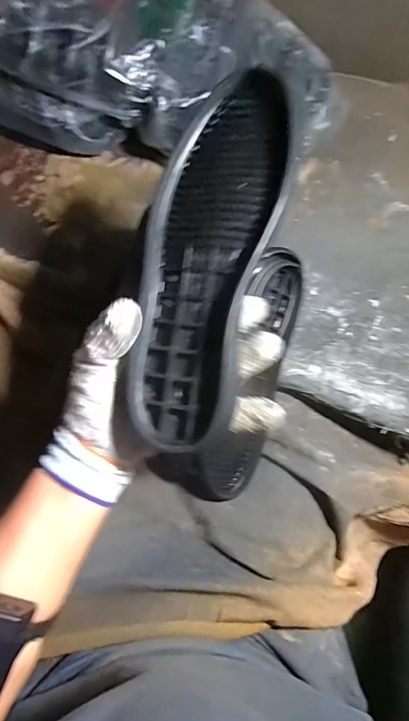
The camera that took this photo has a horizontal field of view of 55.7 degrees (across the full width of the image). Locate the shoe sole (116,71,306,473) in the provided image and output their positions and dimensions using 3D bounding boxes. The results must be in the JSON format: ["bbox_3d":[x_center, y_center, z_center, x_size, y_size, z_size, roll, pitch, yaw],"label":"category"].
[{"bbox_3d":[-0.003,-0.074,0.288,0.101,0.033,0.278,13,86,6],"label":"shoe sole"}]

